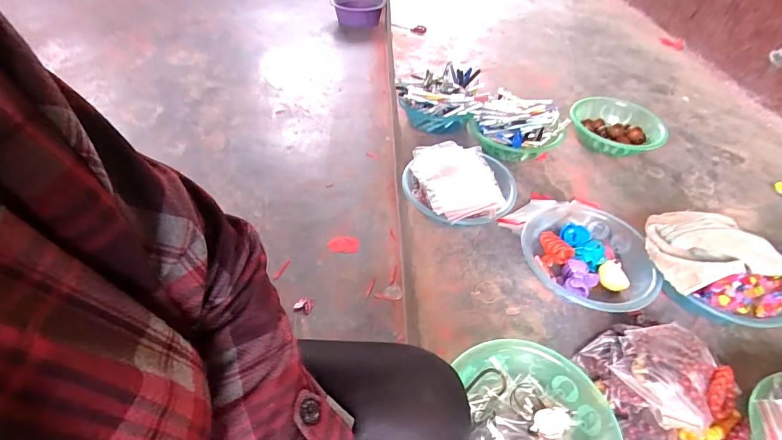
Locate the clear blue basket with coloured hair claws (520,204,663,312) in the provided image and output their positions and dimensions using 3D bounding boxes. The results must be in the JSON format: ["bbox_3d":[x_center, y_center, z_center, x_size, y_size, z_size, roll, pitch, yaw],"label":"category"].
[{"bbox_3d":[0.370,0.069,0.749,0.219,0.086,0.257,-9,48,-12],"label":"clear blue basket with coloured hair claws"}]

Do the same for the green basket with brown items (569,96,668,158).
[{"bbox_3d":[0.593,-0.242,1.046,0.226,0.097,0.164,23,49,18],"label":"green basket with brown items"}]

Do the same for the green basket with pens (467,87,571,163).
[{"bbox_3d":[0.320,-0.242,1.008,0.237,0.140,0.169,15,47,11],"label":"green basket with pens"}]

